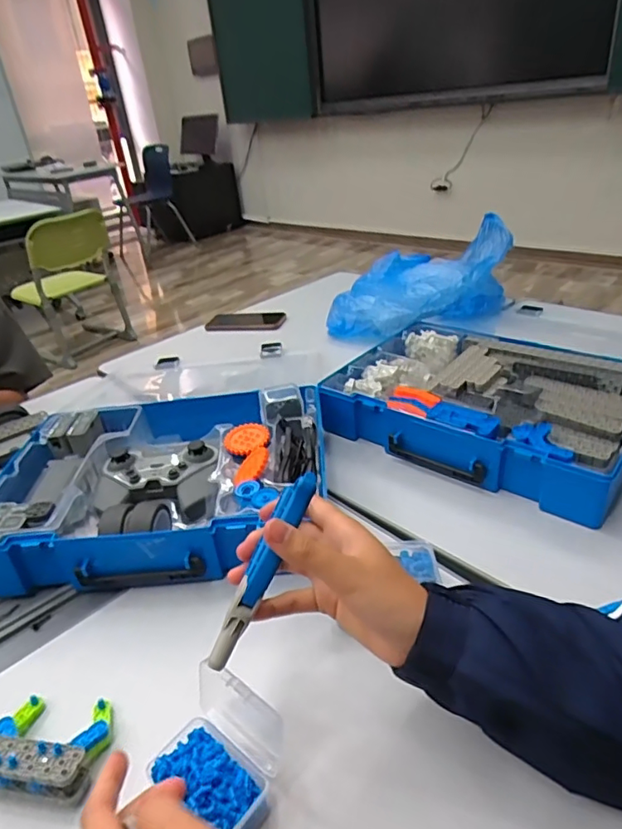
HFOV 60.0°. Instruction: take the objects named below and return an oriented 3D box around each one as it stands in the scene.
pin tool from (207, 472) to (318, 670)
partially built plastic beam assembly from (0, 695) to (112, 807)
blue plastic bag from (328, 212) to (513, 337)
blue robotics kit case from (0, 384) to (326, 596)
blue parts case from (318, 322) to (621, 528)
[{"bbox_3d":[-0.032,0.099,0.348,0.018,0.013,0.133,21,82,38],"label":"pin tool"},{"bbox_3d":[-0.191,0.236,0.391,0.080,0.030,0.070,-1,31,9],"label":"partially built plastic beam assembly"},{"bbox_3d":[0.214,-0.266,1.056,0.319,0.127,0.299,4,32,18],"label":"blue plastic bag"},{"bbox_3d":[-0.168,0.064,0.632,0.363,0.073,0.299,-5,30,3],"label":"blue robotics kit case"},{"bbox_3d":[0.225,-0.018,0.702,0.367,0.065,0.267,17,38,34],"label":"blue parts case"}]

